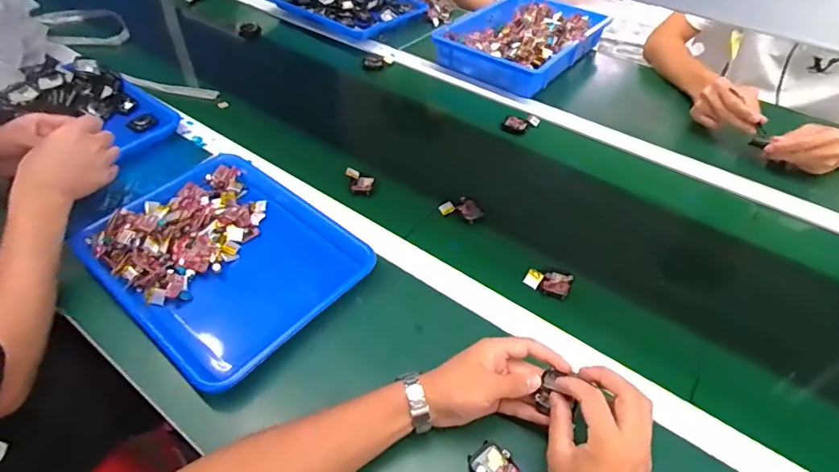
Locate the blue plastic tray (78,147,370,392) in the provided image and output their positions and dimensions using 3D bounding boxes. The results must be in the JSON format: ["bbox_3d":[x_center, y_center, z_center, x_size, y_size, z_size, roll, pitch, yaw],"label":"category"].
[{"bbox_3d":[-0.243,0.016,0.635,0.338,0.046,0.291,31,54,25],"label":"blue plastic tray"}]

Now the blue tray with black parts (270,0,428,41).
[{"bbox_3d":[-0.177,-0.559,1.164,0.339,0.043,0.232,34,55,27],"label":"blue tray with black parts"}]

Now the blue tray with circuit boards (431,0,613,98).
[{"bbox_3d":[0.216,-0.415,0.997,0.252,0.058,0.333,28,52,23],"label":"blue tray with circuit boards"}]

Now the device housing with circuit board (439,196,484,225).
[{"bbox_3d":[0.063,-0.040,0.705,0.061,0.011,0.038,18,49,15],"label":"device housing with circuit board"}]

